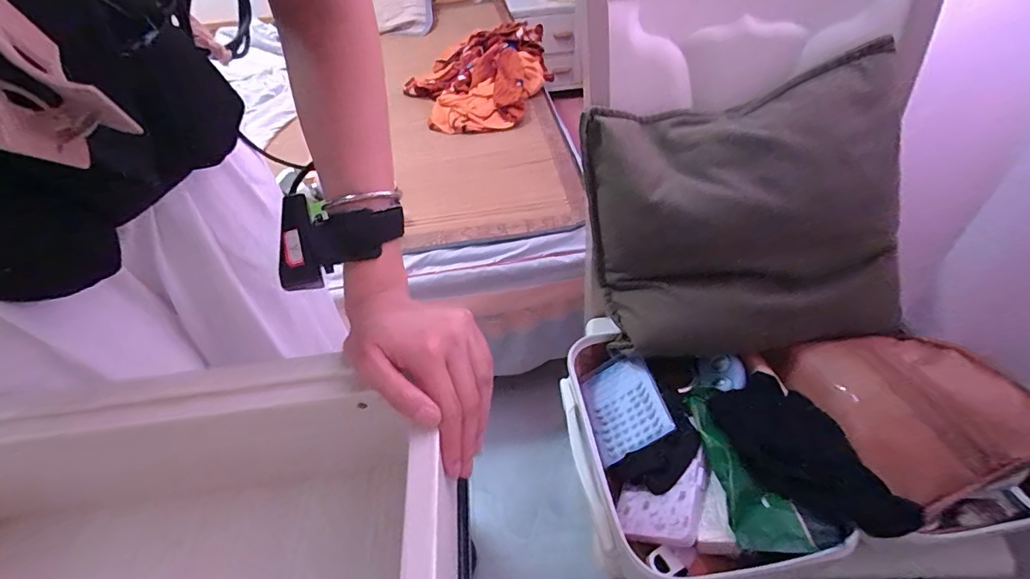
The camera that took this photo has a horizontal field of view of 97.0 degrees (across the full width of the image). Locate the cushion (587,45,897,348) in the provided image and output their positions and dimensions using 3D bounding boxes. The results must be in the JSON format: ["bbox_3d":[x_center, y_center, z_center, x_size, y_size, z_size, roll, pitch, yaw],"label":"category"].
[{"bbox_3d":[0.280,-0.084,0.535,0.366,0.322,0.085,-10,9,8],"label":"cushion"}]

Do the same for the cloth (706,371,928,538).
[{"bbox_3d":[0.302,0.174,0.489,0.092,0.044,0.206,-19,33,-13],"label":"cloth"}]

